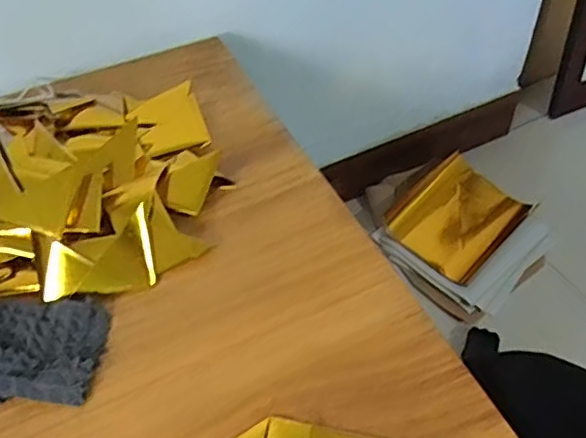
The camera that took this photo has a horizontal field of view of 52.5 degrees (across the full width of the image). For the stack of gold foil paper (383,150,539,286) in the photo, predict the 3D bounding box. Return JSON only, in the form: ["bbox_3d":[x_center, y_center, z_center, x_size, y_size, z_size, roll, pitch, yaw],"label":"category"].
[{"bbox_3d":[0.322,0.000,1.188,0.217,0.041,0.229,36,81,34],"label":"stack of gold foil paper"}]

